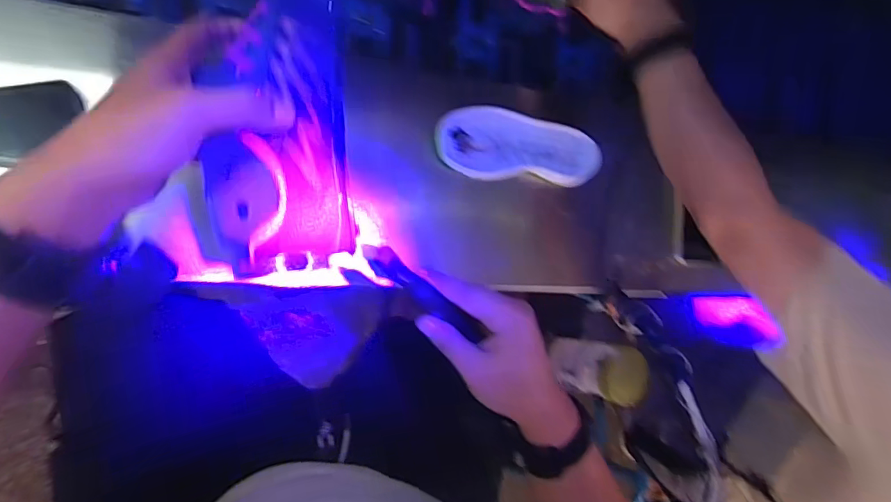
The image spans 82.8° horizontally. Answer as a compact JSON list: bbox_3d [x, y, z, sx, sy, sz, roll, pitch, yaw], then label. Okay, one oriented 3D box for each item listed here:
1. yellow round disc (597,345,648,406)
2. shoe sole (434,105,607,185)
[{"bbox_3d":[0.238,0.169,0.666,0.070,0.012,0.069,0,92,-10],"label":"yellow round disc"},{"bbox_3d":[0.087,-0.120,0.581,0.204,0.036,0.082,2,92,-10],"label":"shoe sole"}]

